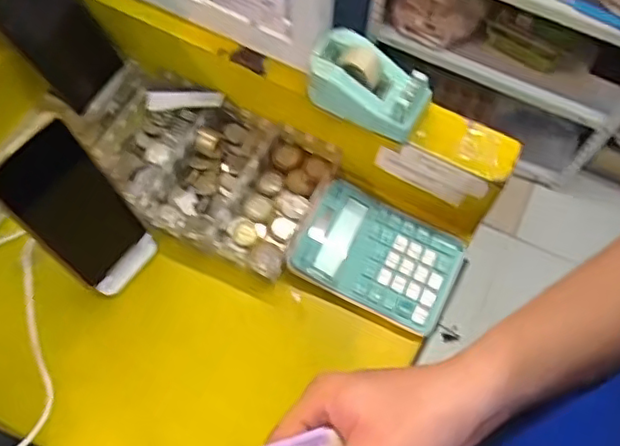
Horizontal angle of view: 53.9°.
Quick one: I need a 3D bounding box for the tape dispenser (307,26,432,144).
[{"bbox_3d":[0.047,-0.116,0.516,0.104,0.043,0.055,29,68,11],"label":"tape dispenser"}]

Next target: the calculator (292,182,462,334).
[{"bbox_3d":[0.063,0.026,0.567,0.146,0.014,0.104,25,67,9],"label":"calculator"}]

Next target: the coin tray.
[{"bbox_3d":[-0.124,-0.065,0.601,0.279,0.031,0.145,26,67,10],"label":"coin tray"}]

